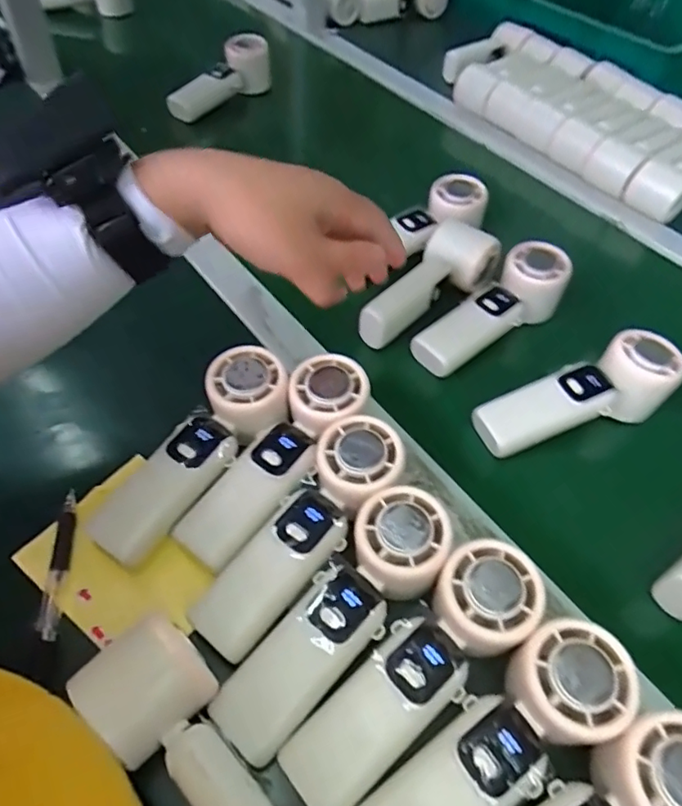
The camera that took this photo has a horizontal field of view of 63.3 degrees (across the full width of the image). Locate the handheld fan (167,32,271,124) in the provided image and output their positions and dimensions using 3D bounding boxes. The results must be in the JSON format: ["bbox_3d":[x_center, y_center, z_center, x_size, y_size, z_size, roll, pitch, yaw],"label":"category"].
[{"bbox_3d":[-0.156,-0.413,0.712,0.050,0.068,0.169,22,52,14],"label":"handheld fan"}]

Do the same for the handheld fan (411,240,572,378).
[{"bbox_3d":[0.132,-0.079,0.494,0.163,0.052,0.050,-36,60,-14],"label":"handheld fan"}]

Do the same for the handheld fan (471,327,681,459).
[{"bbox_3d":[0.184,-0.005,0.426,0.160,0.049,0.053,-19,54,-19],"label":"handheld fan"}]

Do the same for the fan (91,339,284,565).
[{"bbox_3d":[-0.096,0.033,0.373,0.053,0.029,0.163,32,74,21],"label":"fan"}]

